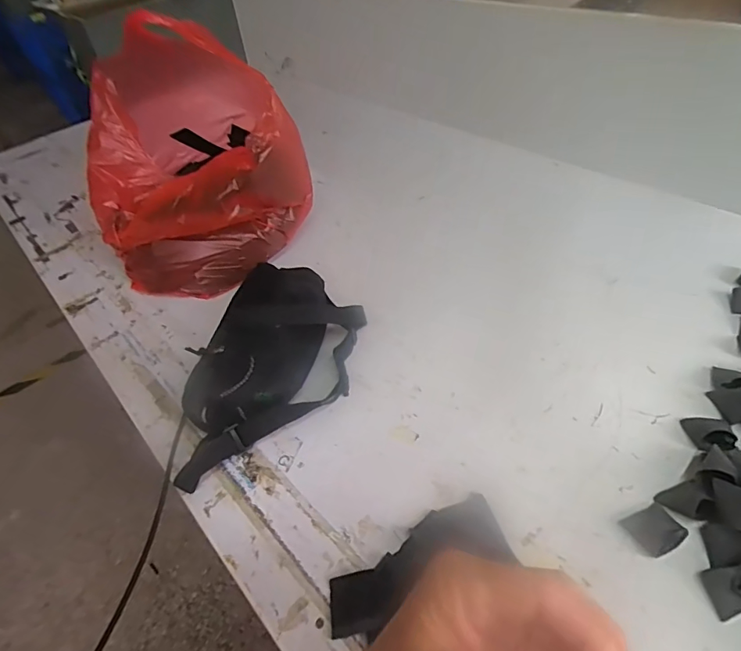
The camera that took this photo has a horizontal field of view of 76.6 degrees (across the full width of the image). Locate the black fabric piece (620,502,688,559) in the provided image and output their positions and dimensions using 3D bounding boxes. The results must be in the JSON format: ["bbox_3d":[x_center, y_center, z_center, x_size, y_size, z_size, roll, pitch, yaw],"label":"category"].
[{"bbox_3d":[0.259,0.185,0.427,0.043,0.012,0.039,-22,46,-12],"label":"black fabric piece"}]

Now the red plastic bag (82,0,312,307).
[{"bbox_3d":[-0.290,-0.262,0.753,0.321,0.305,0.355,-31,49,-21],"label":"red plastic bag"}]

